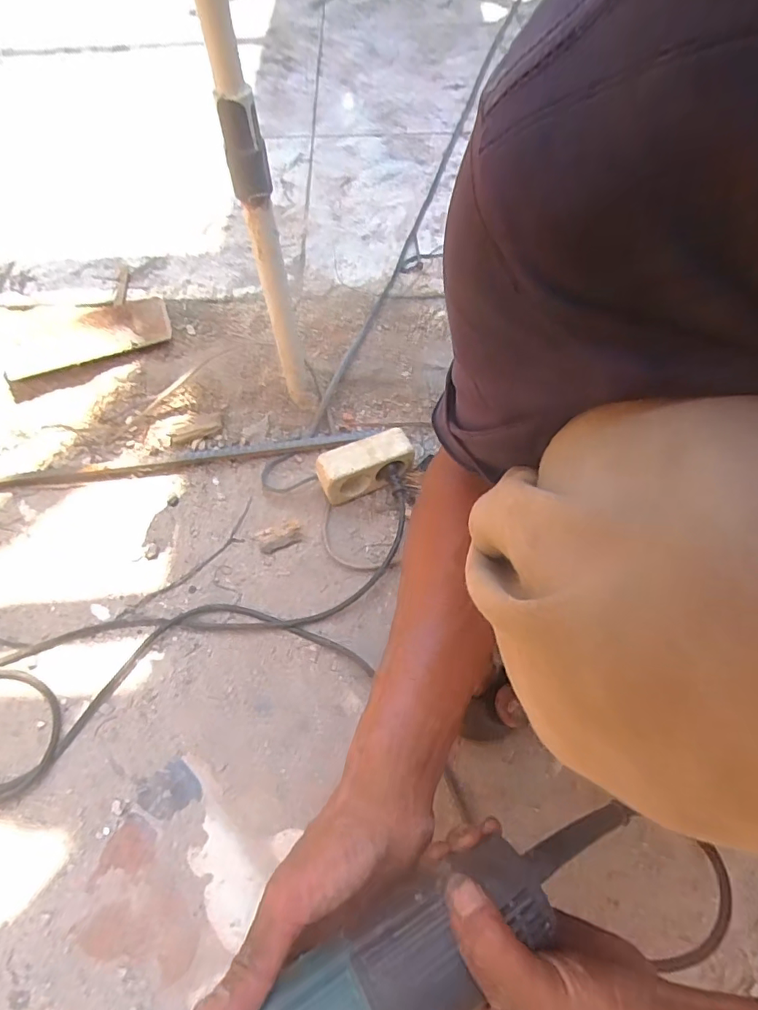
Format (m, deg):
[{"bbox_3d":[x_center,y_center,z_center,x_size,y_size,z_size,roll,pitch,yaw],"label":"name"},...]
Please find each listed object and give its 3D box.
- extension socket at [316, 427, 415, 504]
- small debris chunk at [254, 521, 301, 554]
[{"bbox_3d":[-0.016,-0.042,0.601,0.109,0.060,0.047,-19,62,-10],"label":"extension socket"},{"bbox_3d":[-0.114,0.036,0.588,0.049,0.006,0.027,-19,62,-10],"label":"small debris chunk"}]

